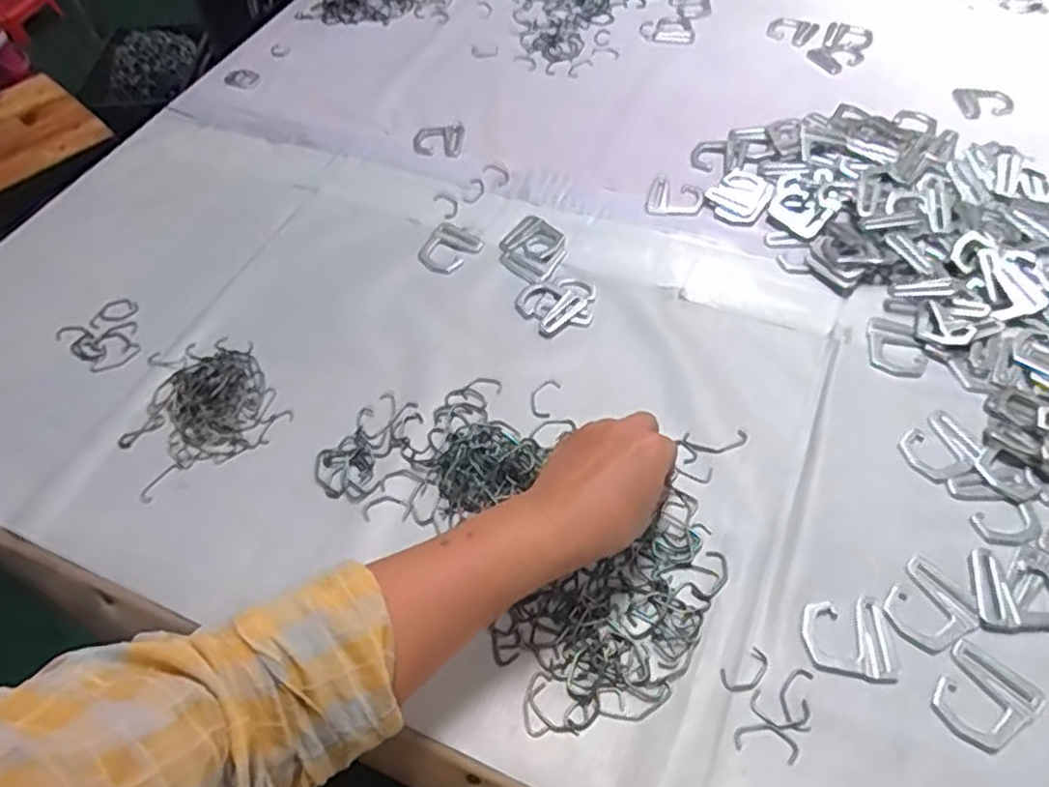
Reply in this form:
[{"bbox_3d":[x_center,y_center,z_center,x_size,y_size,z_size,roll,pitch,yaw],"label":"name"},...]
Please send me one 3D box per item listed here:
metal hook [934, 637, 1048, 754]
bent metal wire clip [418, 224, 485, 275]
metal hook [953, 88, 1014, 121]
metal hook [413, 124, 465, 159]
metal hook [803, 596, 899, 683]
[{"bbox_3d":[0.260,0.172,0.393,0.046,0.004,0.051,34,64,25],"label":"metal hook"},{"bbox_3d":[-0.069,-0.131,0.636,0.049,0.004,0.057,25,61,21],"label":"bent metal wire clip"},{"bbox_3d":[0.463,-0.294,0.707,0.049,0.010,0.042,-5,55,2],"label":"metal hook"},{"bbox_3d":[-0.090,-0.264,0.729,0.051,0.005,0.052,1,55,6],"label":"metal hook"},{"bbox_3d":[0.193,0.146,0.418,0.048,0.004,0.047,-2,55,4],"label":"metal hook"}]

